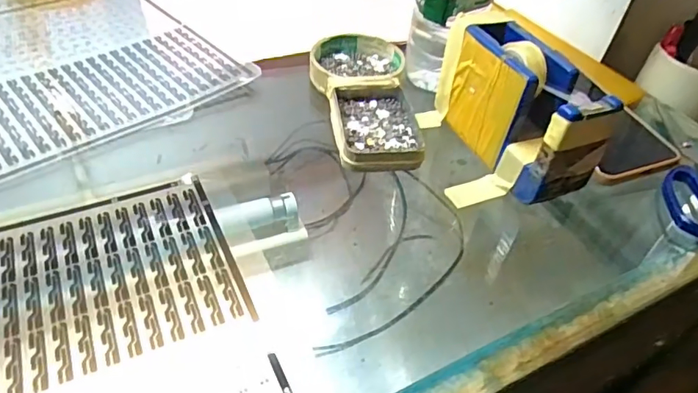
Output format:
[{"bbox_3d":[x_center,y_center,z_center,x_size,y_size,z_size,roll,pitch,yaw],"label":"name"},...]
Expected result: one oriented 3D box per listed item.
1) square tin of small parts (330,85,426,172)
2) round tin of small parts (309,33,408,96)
[{"bbox_3d":[0.020,-0.055,0.389,0.066,0.016,0.090,1,44,-7],"label":"square tin of small parts"},{"bbox_3d":[0.008,-0.115,0.444,0.079,0.018,0.088,12,44,5],"label":"round tin of small parts"}]

